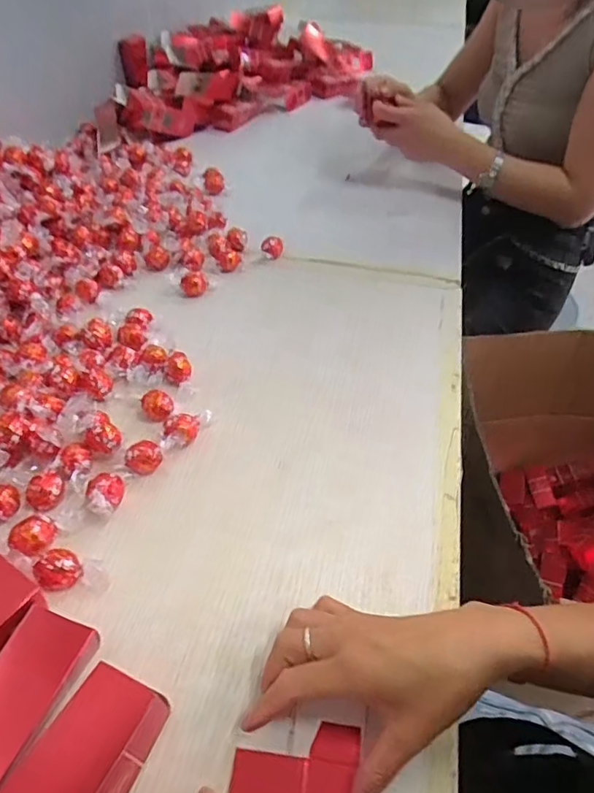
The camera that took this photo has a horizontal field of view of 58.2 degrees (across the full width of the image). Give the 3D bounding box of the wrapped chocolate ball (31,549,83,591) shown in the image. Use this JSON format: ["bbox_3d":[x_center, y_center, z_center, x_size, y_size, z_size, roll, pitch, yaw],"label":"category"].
[{"bbox_3d":[-0.176,0.127,0.391,0.029,0.021,0.025,-31,53,-28],"label":"wrapped chocolate ball"}]

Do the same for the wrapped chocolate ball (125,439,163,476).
[{"bbox_3d":[-0.135,0.055,0.468,0.030,0.027,0.023,-15,47,-15],"label":"wrapped chocolate ball"}]

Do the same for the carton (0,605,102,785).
[{"bbox_3d":[-0.177,0.199,0.316,0.049,0.032,0.134,18,47,16],"label":"carton"}]

